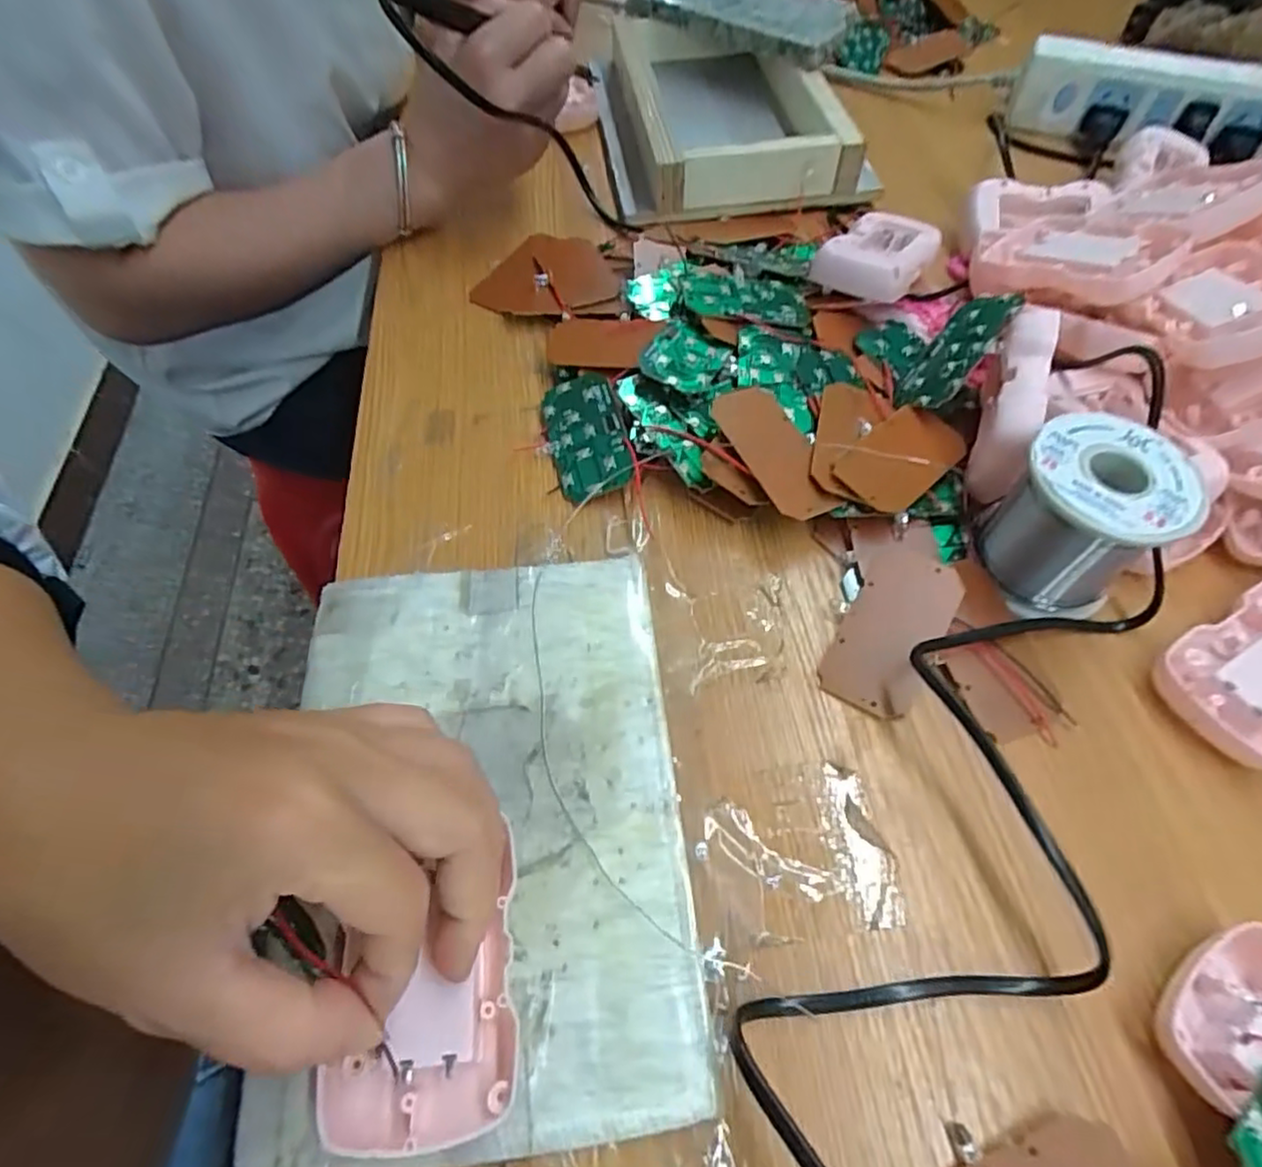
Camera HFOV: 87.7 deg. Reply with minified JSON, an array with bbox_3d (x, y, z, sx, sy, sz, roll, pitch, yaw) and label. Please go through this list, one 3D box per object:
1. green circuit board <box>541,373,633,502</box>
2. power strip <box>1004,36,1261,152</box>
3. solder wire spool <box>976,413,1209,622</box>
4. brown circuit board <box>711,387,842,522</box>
[{"bbox_3d":[-0.023,-0.075,0.332,0.038,0.004,0.073,-20,63,11],"label":"green circuit board"},{"bbox_3d":[0.384,-0.356,0.478,0.187,0.042,0.028,17,60,11],"label":"power strip"},{"bbox_3d":[0.185,-0.027,0.269,0.058,0.054,0.058,-15,59,-9],"label":"solder wire spool"},{"bbox_3d":[0.067,-0.062,0.307,0.041,0.004,0.075,-17,64,-24],"label":"brown circuit board"}]

